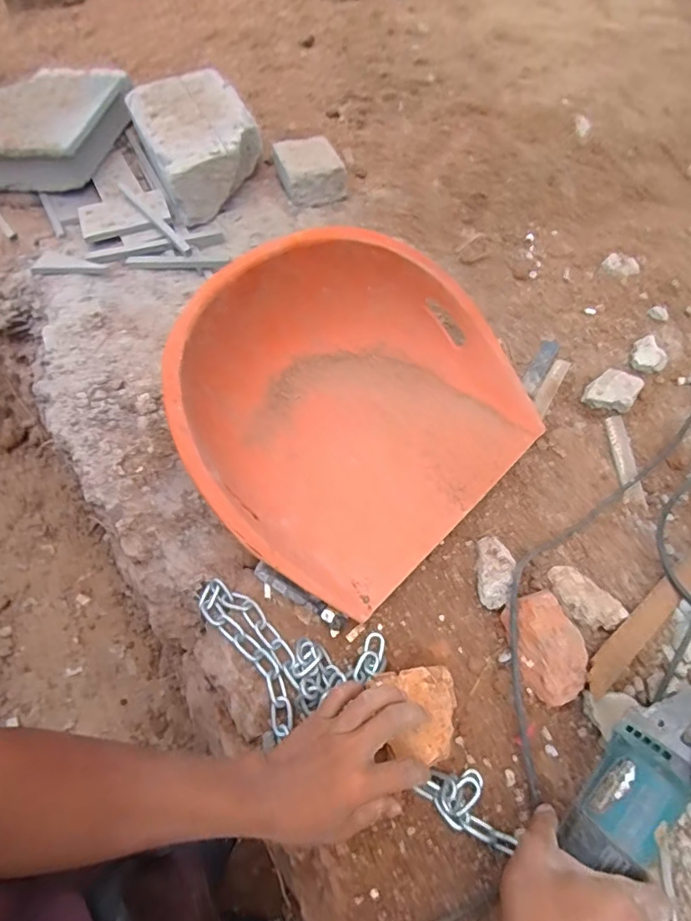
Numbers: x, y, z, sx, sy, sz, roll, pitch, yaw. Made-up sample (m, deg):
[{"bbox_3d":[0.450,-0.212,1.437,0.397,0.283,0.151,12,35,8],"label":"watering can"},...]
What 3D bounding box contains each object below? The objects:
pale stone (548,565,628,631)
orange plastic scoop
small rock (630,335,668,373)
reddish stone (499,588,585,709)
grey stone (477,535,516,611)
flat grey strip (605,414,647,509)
[{"bbox_3d":[0.273,0.158,0.571,0.045,0.022,0.085,-34,60,-20],"label":"pale stone"},{"bbox_3d":[0.012,-0.087,0.631,0.436,0.220,0.368,-39,62,-23],"label":"orange plastic scoop"},{"bbox_3d":[0.451,-0.156,0.736,0.046,0.023,0.060,15,56,12],"label":"small rock"},{"bbox_3d":[0.218,0.200,0.537,0.069,0.037,0.105,-21,74,2],"label":"reddish stone"},{"bbox_3d":[0.179,0.130,0.592,0.038,0.031,0.093,8,55,8],"label":"grey stone"},{"bbox_3d":[0.391,-0.002,0.692,0.028,0.010,0.135,-3,68,0],"label":"flat grey strip"}]

